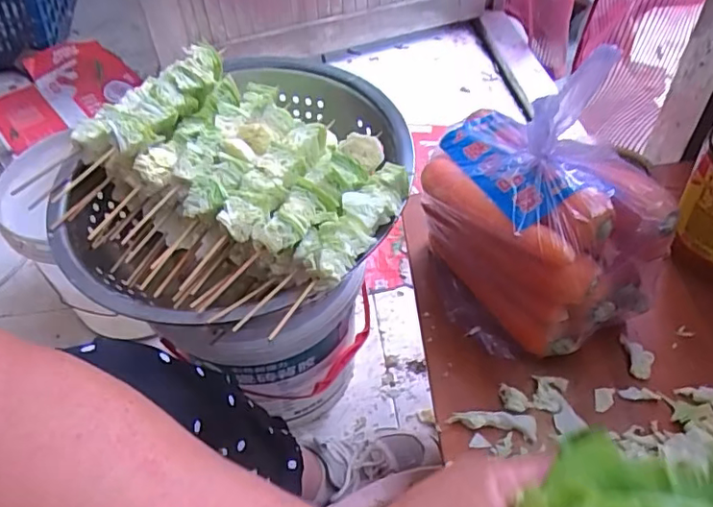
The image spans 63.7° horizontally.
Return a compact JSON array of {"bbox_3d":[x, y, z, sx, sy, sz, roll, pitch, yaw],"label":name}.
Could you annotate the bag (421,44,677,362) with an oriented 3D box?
[{"bbox_3d":[0.154,-0.033,0.491,0.138,0.200,0.183,-24,52,-17],"label":"bag"}]

